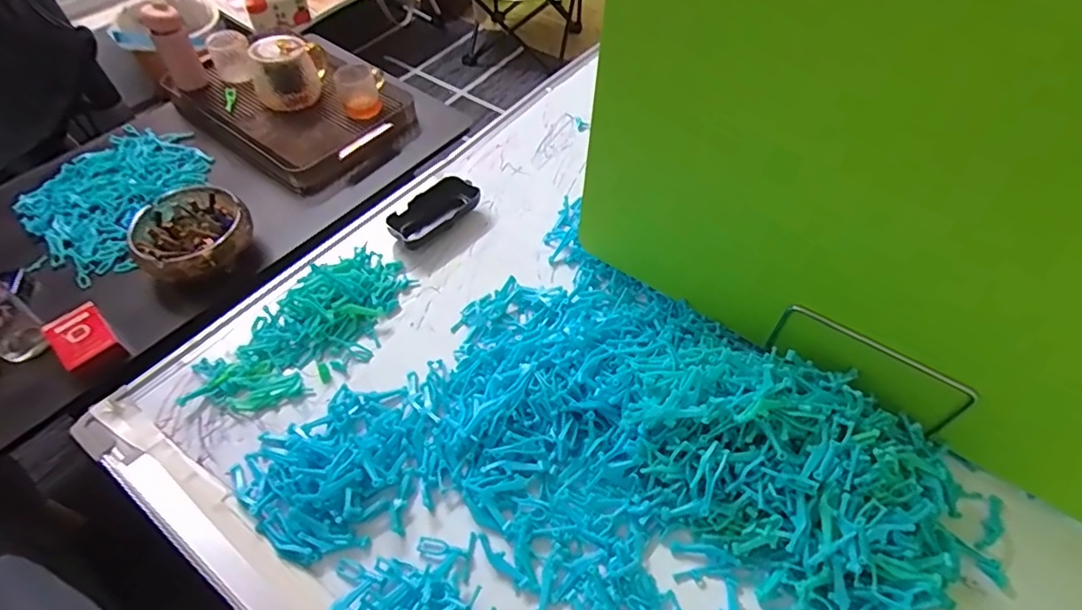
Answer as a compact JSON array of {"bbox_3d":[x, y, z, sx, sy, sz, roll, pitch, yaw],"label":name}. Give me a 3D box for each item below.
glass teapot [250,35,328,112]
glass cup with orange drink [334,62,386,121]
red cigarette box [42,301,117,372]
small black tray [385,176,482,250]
[{"bbox_3d":[-0.399,-0.371,0.898,0.113,0.083,0.110,-18,55,-12],"label":"glass teapot"},{"bbox_3d":[-0.286,-0.338,0.896,0.069,0.054,0.054,3,54,3],"label":"glass cup with orange drink"},{"bbox_3d":[-0.564,0.036,0.695,0.093,0.019,0.061,37,59,25],"label":"red cigarette box"},{"bbox_3d":[-0.124,-0.105,0.638,0.055,0.027,0.115,37,59,25],"label":"small black tray"}]

